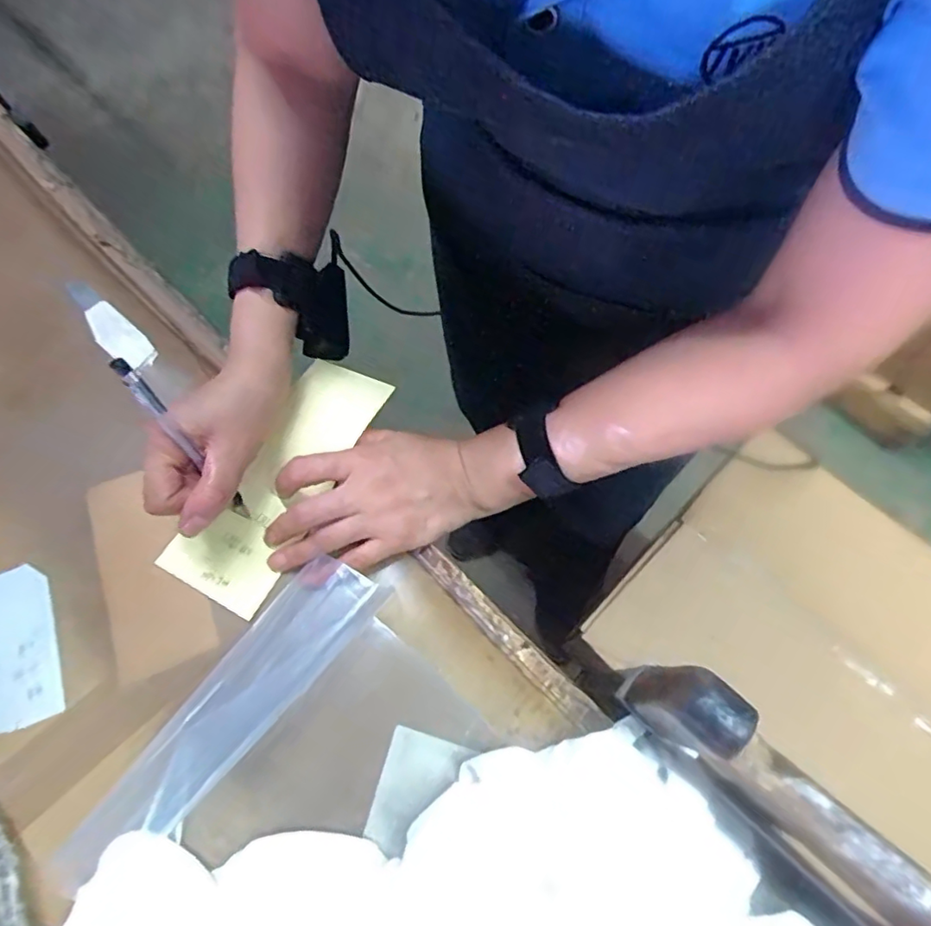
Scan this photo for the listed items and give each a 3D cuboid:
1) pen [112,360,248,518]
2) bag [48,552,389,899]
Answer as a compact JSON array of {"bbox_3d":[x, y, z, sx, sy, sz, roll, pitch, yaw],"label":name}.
[{"bbox_3d":[-0.169,-0.009,0.350,0.010,0.136,0.017,-31,49,-12],"label":"pen"},{"bbox_3d":[-0.143,0.147,0.337,0.058,0.023,0.218,37,72,14],"label":"bag"}]

